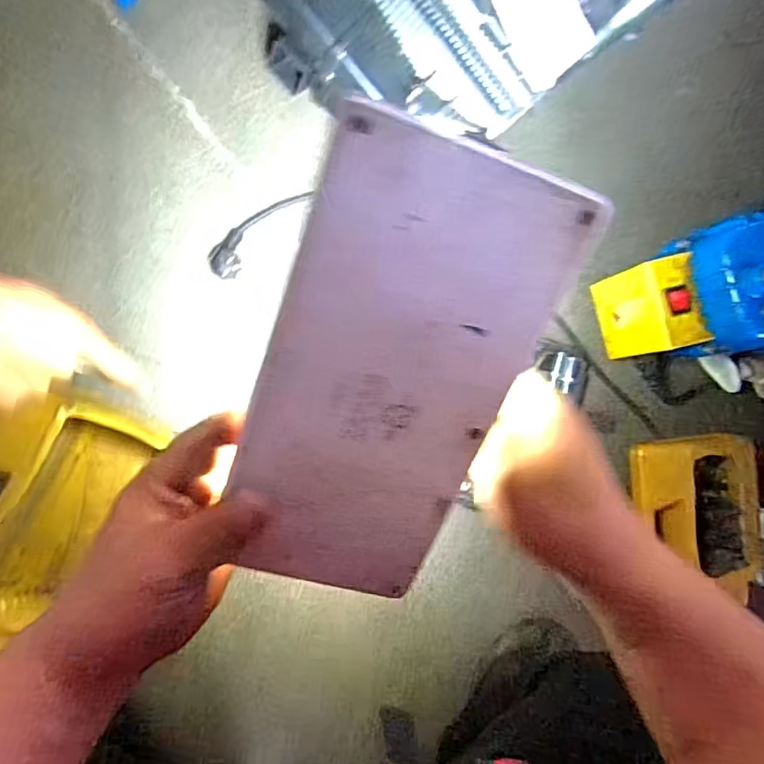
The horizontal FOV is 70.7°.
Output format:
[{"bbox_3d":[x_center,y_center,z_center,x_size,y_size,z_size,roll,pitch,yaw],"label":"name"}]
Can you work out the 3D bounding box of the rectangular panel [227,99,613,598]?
[{"bbox_3d":[0.001,0.008,0.221,0.101,0.008,0.201,17,115,-12],"label":"rectangular panel"}]

